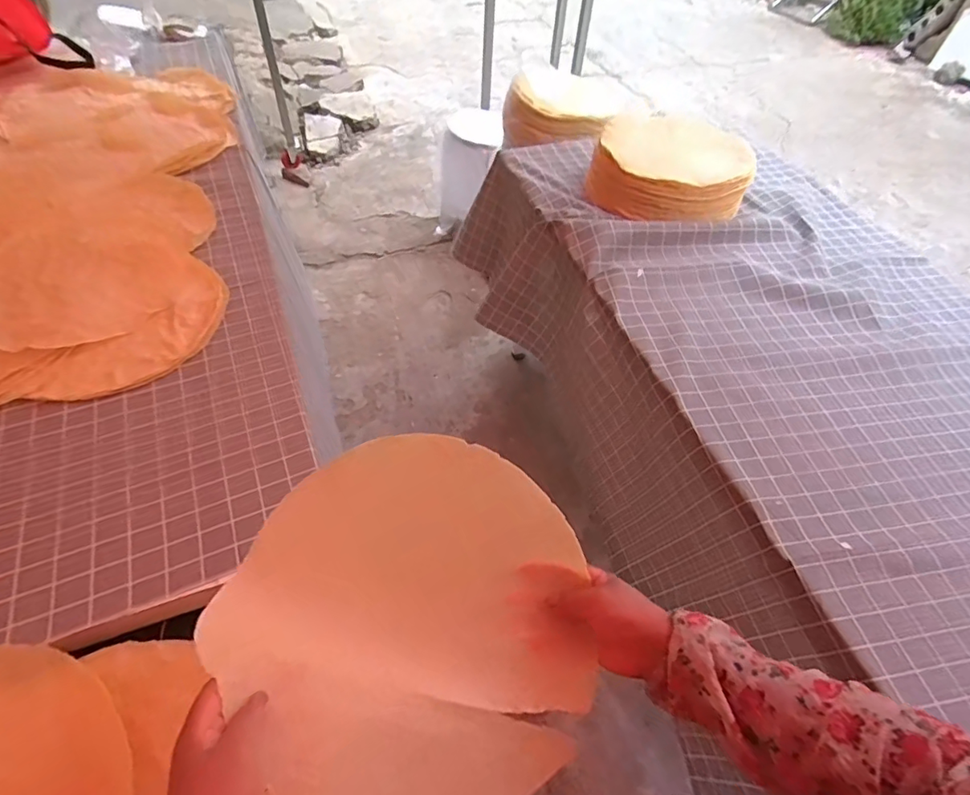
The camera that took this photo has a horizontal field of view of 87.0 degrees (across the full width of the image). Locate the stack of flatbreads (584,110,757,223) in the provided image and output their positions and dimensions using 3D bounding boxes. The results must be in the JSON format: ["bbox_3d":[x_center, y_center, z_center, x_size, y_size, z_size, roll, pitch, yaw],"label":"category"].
[{"bbox_3d":[0.461,-0.583,1.261,0.359,0.127,0.406,22,53,12],"label":"stack of flatbreads"}]

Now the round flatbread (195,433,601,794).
[{"bbox_3d":[-0.061,0.191,0.468,0.304,0.092,0.323,-32,61,-26],"label":"round flatbread"}]

